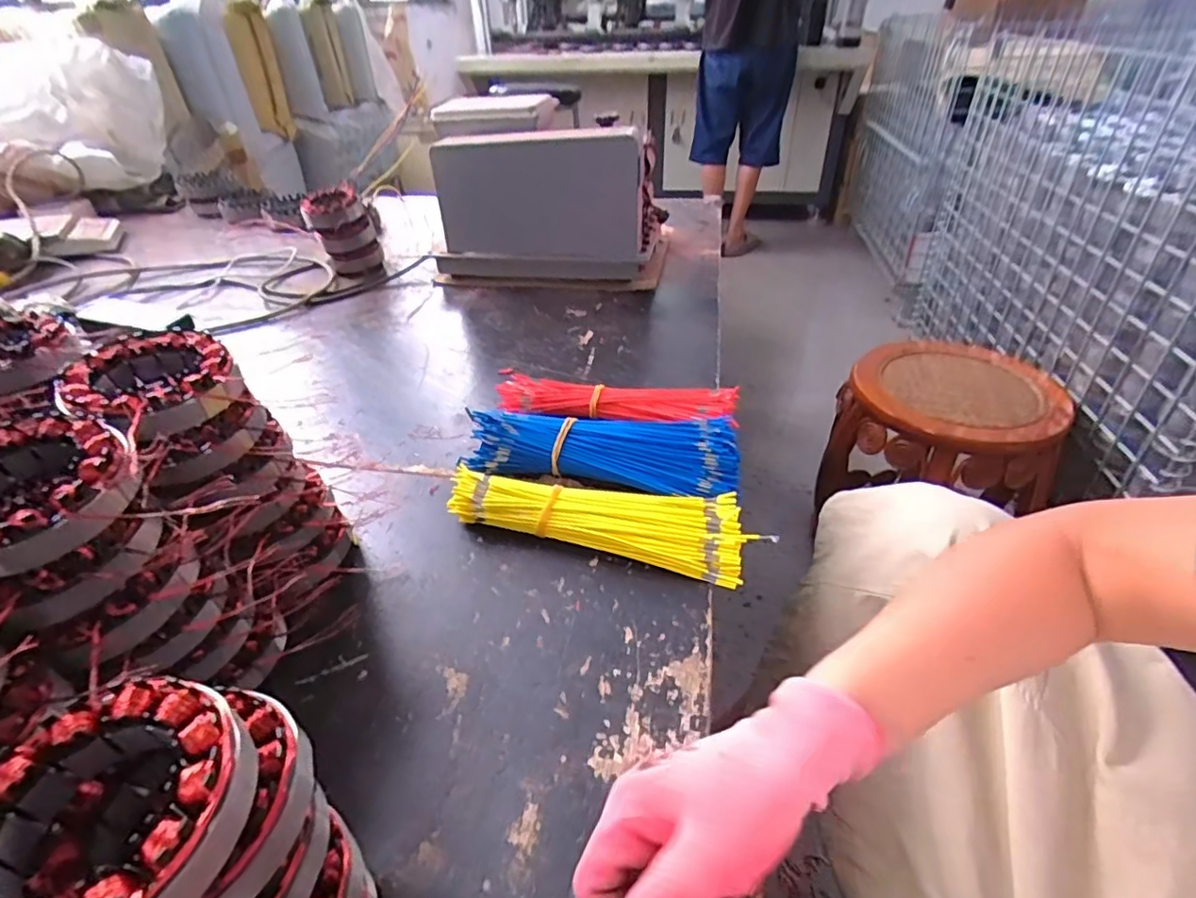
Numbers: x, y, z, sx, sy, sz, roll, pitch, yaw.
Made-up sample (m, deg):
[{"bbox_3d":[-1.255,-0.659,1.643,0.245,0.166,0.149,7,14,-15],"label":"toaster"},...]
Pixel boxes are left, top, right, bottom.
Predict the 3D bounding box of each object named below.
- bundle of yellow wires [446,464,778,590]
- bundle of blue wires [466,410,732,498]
[{"bbox_3d":[0.001,0.053,0.483,0.245,0.034,0.075,11,39,14],"label":"bundle of yellow wires"},{"bbox_3d":[0.001,0.002,0.537,0.250,0.049,0.085,6,38,9],"label":"bundle of blue wires"}]

